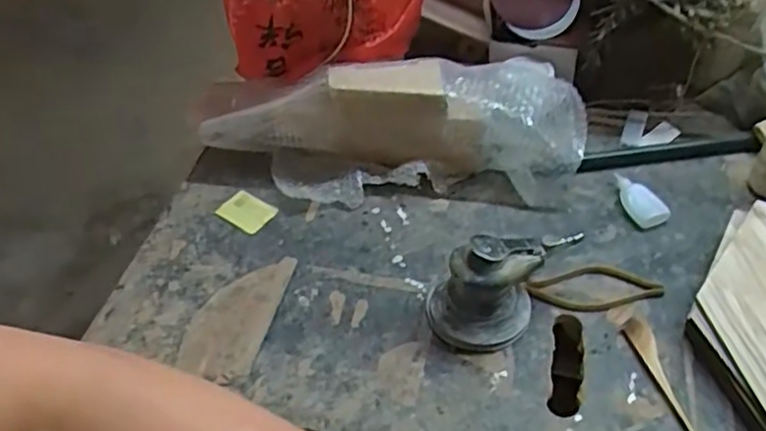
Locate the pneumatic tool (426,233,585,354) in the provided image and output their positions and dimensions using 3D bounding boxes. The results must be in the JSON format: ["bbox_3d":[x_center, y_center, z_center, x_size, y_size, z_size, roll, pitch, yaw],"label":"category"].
[{"bbox_3d":[0.136,0.076,0.734,0.174,0.108,0.105,-4,45,3],"label":"pneumatic tool"}]

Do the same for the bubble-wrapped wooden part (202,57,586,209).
[{"bbox_3d":[0.009,-0.114,0.907,0.499,0.152,0.152,-4,45,3],"label":"bubble-wrapped wooden part"}]

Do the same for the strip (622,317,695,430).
[{"bbox_3d":[0.297,0.177,0.682,0.026,0.008,0.171,-13,45,-6],"label":"strip"}]

